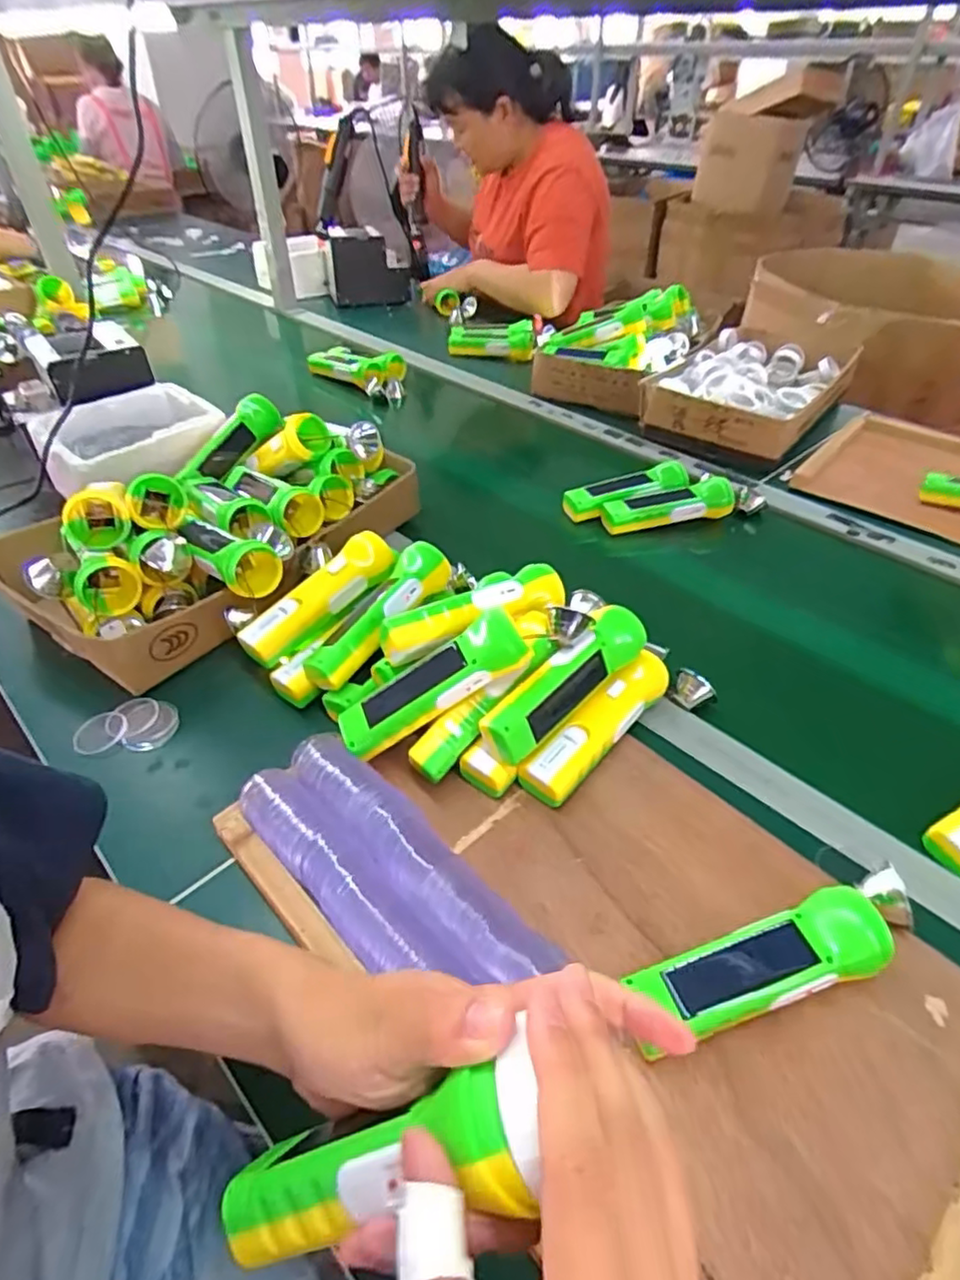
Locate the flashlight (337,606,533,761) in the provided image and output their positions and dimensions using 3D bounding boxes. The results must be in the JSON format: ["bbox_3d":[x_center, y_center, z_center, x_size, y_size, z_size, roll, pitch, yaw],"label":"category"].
[{"bbox_3d":[-0.038,0.036,0.521,0.158,0.039,0.045,-32,45,5],"label":"flashlight"}]

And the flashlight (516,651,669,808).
[{"bbox_3d":[0.100,0.071,0.546,0.038,0.055,0.164,30,49,30],"label":"flashlight"}]

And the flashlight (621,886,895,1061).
[{"bbox_3d":[0.176,0.201,0.399,0.160,0.043,0.048,-14,42,-15],"label":"flashlight"}]

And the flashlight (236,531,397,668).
[{"bbox_3d":[-0.146,-0.042,0.619,0.047,0.043,0.174,34,66,31],"label":"flashlight"}]

